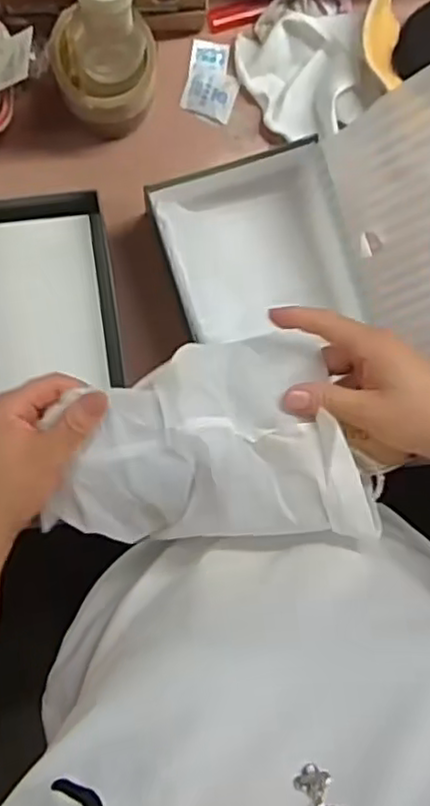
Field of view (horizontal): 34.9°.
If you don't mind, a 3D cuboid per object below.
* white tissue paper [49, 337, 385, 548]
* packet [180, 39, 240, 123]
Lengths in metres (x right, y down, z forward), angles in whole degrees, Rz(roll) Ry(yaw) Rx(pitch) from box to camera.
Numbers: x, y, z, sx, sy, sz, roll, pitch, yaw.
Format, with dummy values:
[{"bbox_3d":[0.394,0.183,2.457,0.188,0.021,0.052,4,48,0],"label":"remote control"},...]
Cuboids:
[{"bbox_3d":[-0.007,0.025,0.433,0.185,0.059,0.123,-6,94,-4],"label":"white tissue paper"},{"bbox_3d":[-0.002,-0.309,0.654,0.049,0.004,0.069,12,92,-5],"label":"packet"}]

